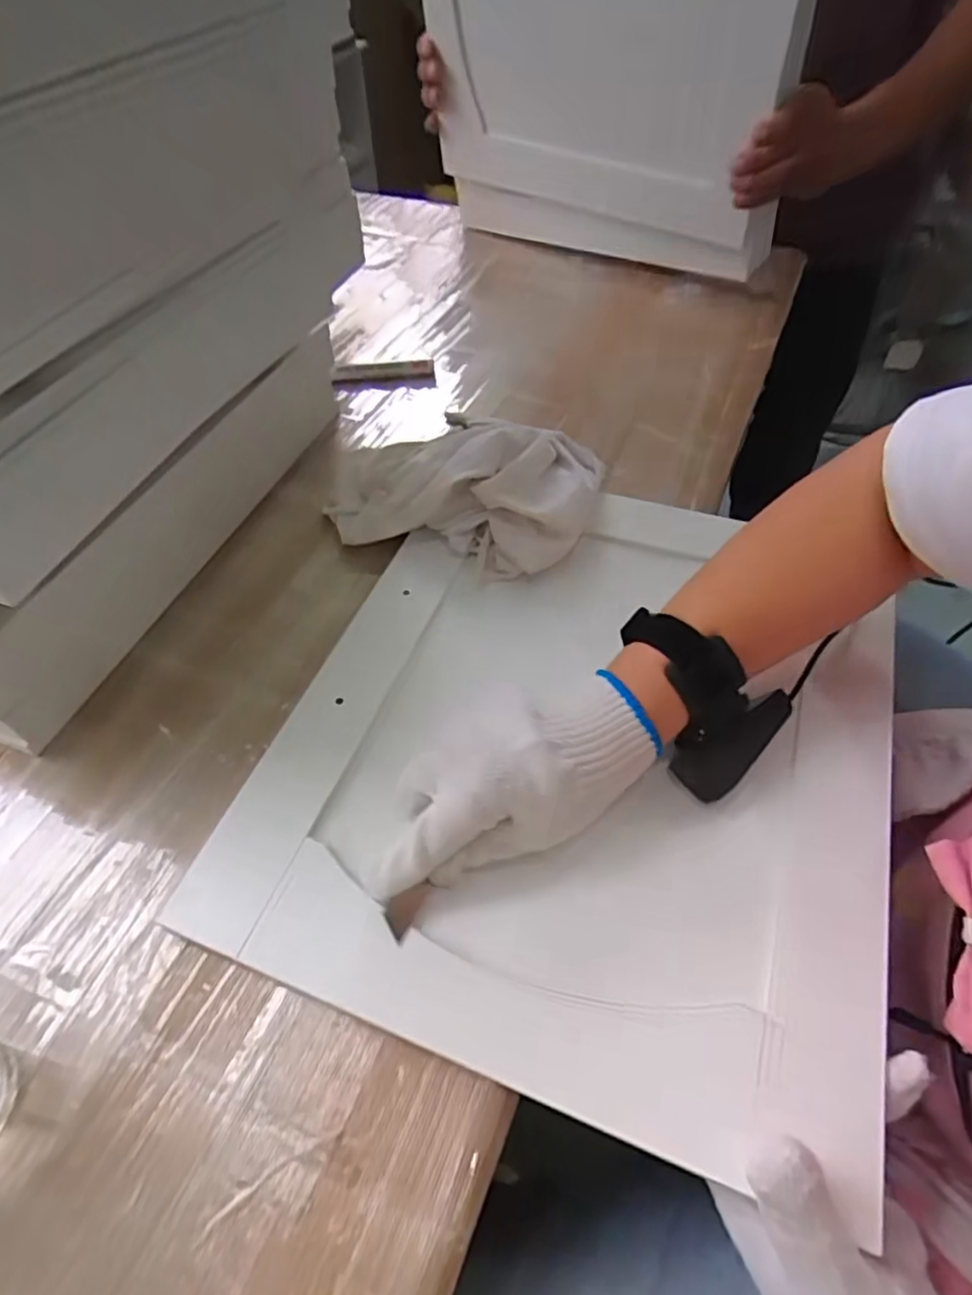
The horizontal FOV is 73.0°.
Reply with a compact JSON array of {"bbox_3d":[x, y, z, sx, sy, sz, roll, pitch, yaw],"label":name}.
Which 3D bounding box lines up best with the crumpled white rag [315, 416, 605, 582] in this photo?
[{"bbox_3d":[-0.018,-0.129,0.501,0.213,0.072,0.151,3,52,5],"label":"crumpled white rag"}]

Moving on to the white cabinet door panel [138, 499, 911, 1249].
[{"bbox_3d":[0.058,0.044,0.392,0.332,0.015,0.367,15,54,15],"label":"white cabinet door panel"}]

